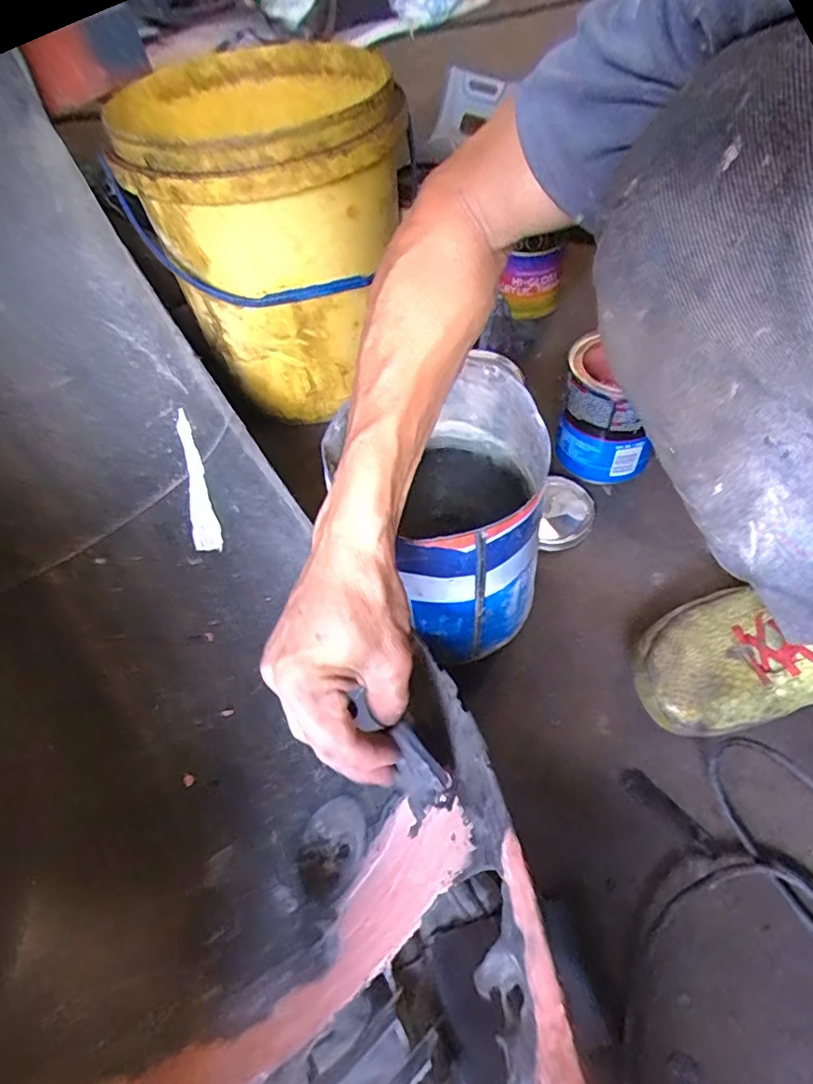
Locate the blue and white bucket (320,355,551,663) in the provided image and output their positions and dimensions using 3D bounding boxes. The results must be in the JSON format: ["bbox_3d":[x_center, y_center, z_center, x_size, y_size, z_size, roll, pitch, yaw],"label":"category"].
[{"bbox_3d":[0.042,-0.009,0.479,0.154,0.205,0.148,-3,53,4],"label":"blue and white bucket"}]

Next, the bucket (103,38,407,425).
[{"bbox_3d":[-0.137,-0.340,0.665,0.271,0.294,0.281,-11,53,-3],"label":"bucket"}]

